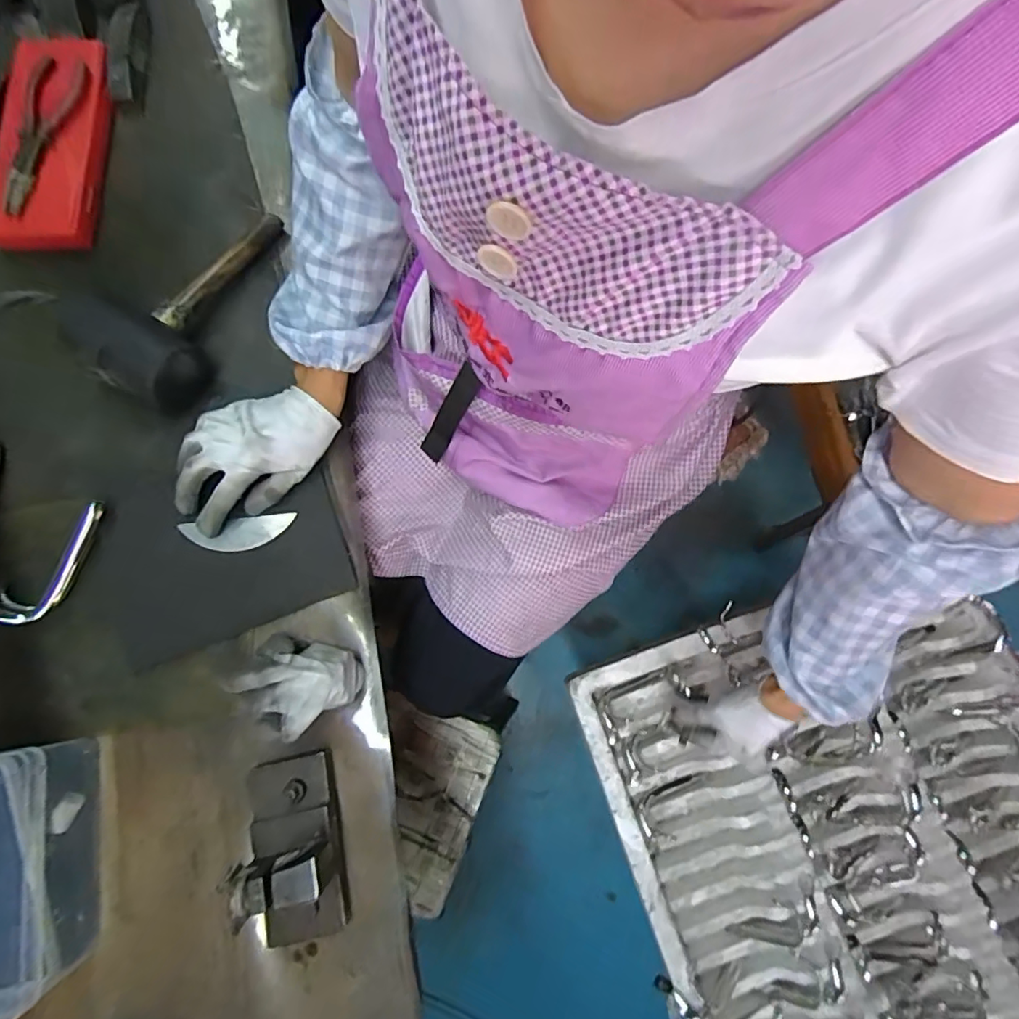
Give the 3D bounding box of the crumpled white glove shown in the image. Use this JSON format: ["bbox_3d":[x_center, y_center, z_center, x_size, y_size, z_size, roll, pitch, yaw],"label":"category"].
[{"bbox_3d":[-0.177,0.138,0.445,0.098,0.066,0.072,26,79,6],"label":"crumpled white glove"}]

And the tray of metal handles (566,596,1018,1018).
[{"bbox_3d":[0.419,0.394,0.676,0.549,0.078,0.546,-17,78,-3],"label":"tray of metal handles"}]

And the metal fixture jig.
[{"bbox_3d":[-0.167,0.263,0.412,0.066,0.071,0.129,-15,77,-3],"label":"metal fixture jig"}]

